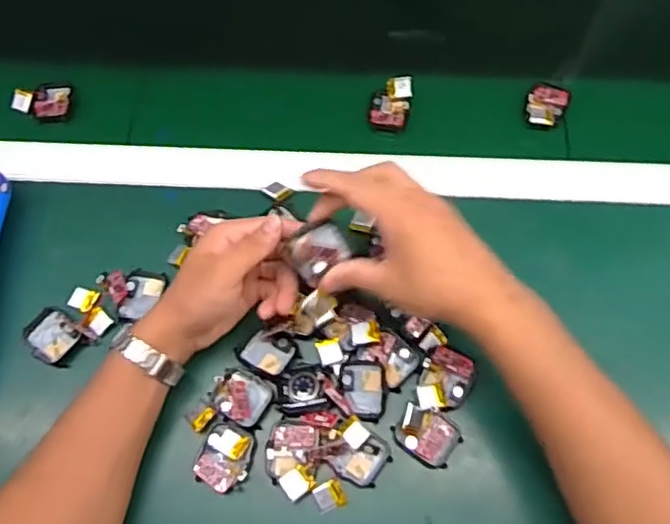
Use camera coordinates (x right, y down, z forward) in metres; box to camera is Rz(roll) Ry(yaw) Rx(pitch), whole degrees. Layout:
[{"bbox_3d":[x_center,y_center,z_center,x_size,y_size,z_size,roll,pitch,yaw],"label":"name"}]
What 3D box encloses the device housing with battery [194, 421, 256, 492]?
[{"bbox_3d":[-0.083,0.149,0.461,0.038,0.024,0.046,10,68,6],"label":"device housing with battery"}]

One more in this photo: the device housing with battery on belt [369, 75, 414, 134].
[{"bbox_3d":[0.054,-0.152,0.581,0.038,0.021,0.052,12,68,7],"label":"device housing with battery on belt"}]

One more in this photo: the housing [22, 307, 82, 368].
[{"bbox_3d":[-0.233,0.061,0.500,0.044,0.013,0.040,30,71,13],"label":"housing"}]

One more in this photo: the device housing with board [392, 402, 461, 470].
[{"bbox_3d":[0.070,0.130,0.457,0.047,0.014,0.035,34,72,15],"label":"device housing with board"}]

